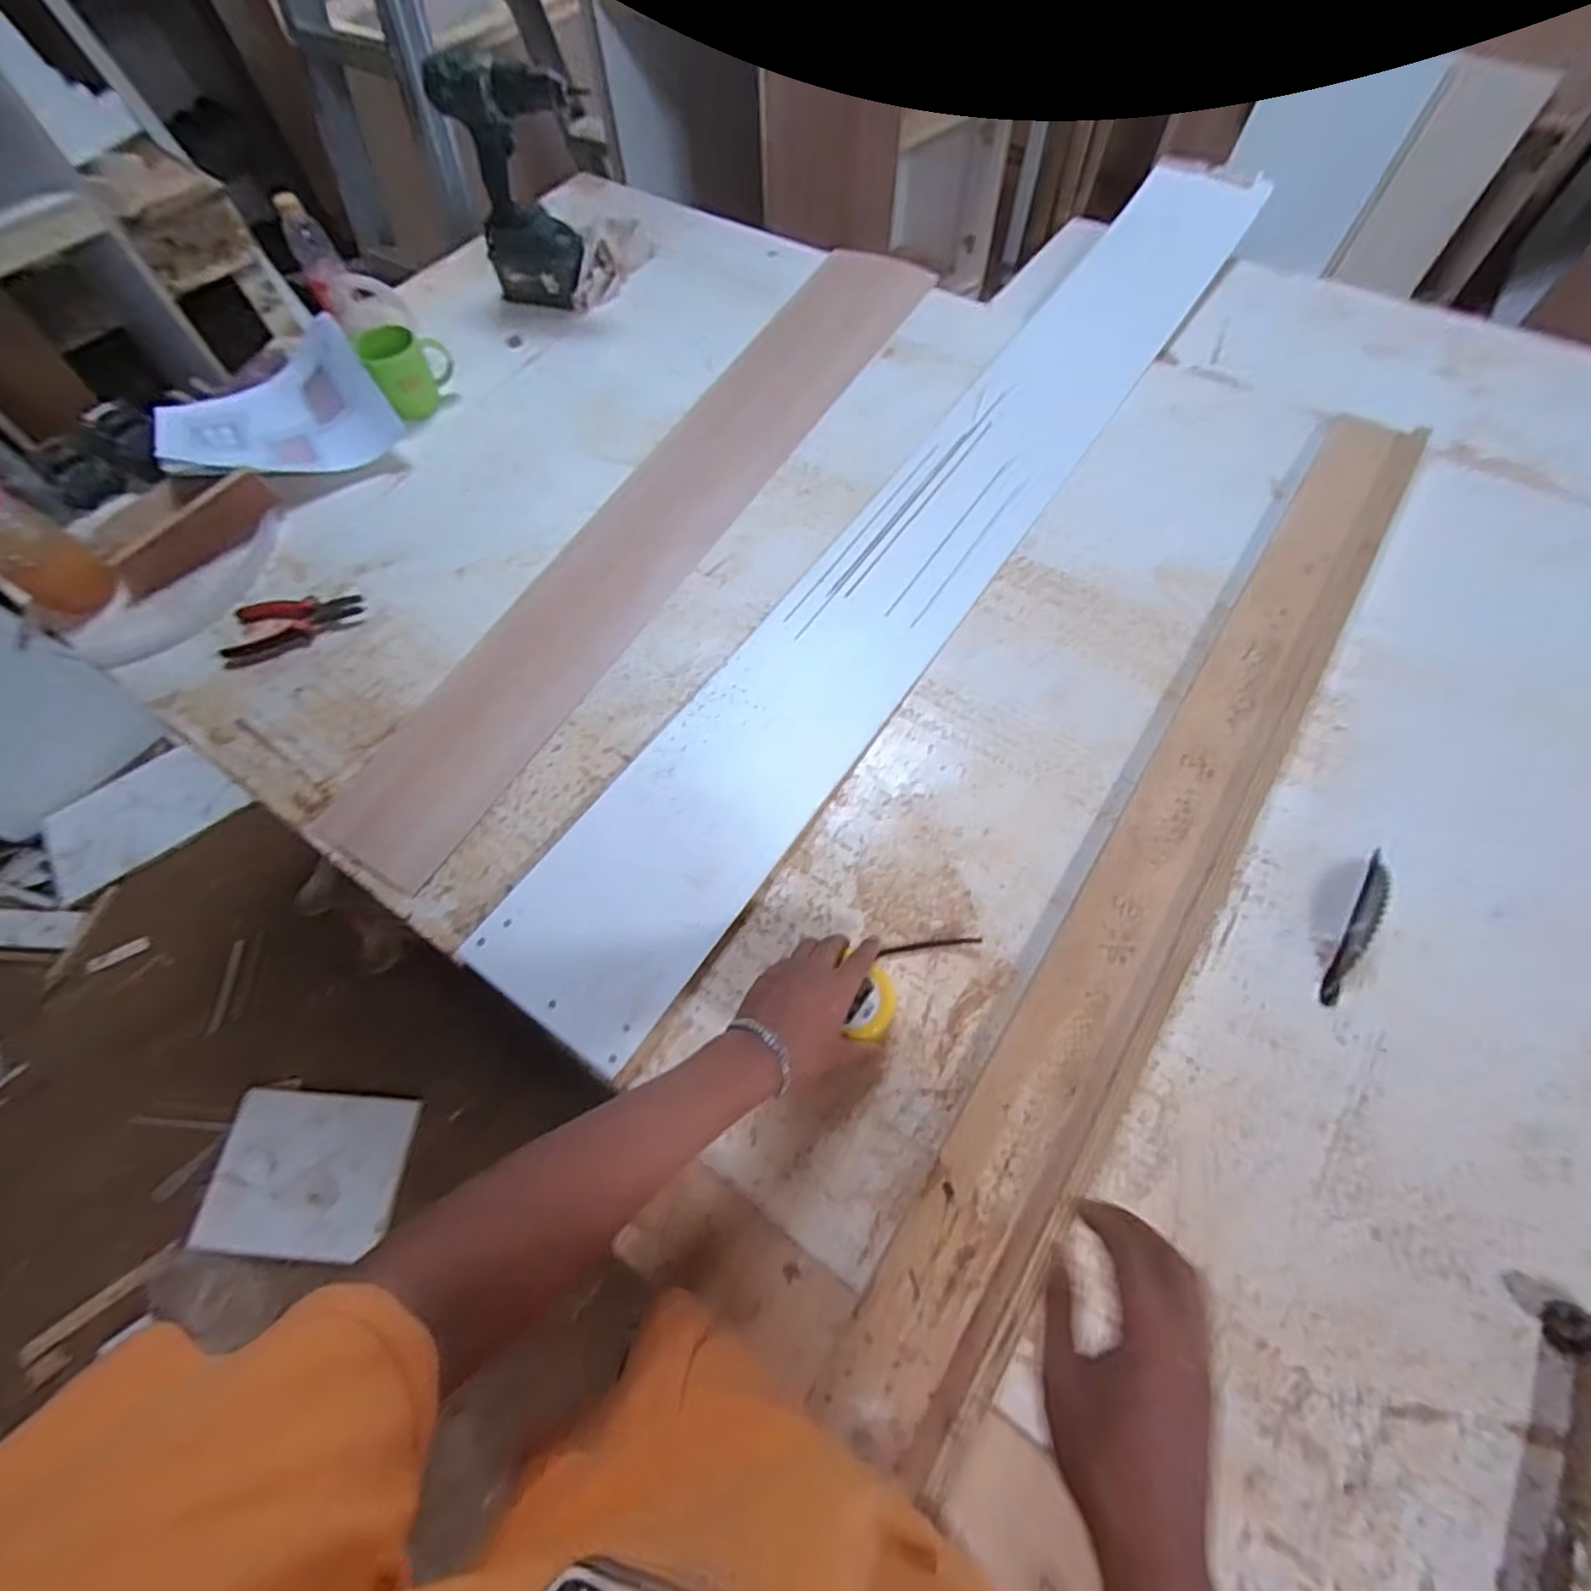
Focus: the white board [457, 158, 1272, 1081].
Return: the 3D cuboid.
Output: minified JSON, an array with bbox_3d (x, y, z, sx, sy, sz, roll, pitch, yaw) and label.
[{"bbox_3d":[0.224,-0.400,0.885,0.187,0.028,1.598,31,69,17],"label":"white board"}]

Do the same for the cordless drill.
[{"bbox_3d":[-0.391,-0.885,1.002,0.195,0.286,0.076,6,64,6],"label":"cordless drill"}]

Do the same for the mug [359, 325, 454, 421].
[{"bbox_3d":[-0.541,-0.603,0.964,0.109,0.101,0.081,-30,66,-12],"label":"mug"}]

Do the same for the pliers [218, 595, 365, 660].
[{"bbox_3d":[-0.606,-0.215,0.822,0.151,0.012,0.084,-13,64,-4],"label":"pliers"}]

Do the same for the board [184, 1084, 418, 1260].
[{"bbox_3d":[-0.918,0.716,1.283,0.322,0.022,0.269,9,67,-7],"label":"board"}]

